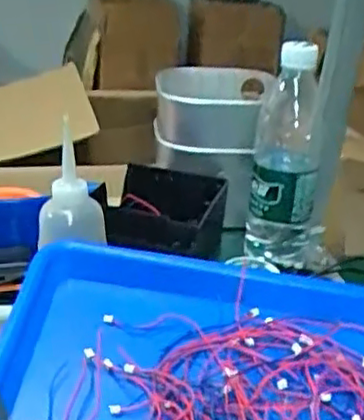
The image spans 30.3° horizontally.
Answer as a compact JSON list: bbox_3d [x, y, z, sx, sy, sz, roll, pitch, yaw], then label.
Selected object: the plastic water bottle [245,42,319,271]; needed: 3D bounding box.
[{"bbox_3d":[0.108,-0.046,0.658,0.077,0.217,0.064,9,26,11],"label":"plastic water bottle"}]

